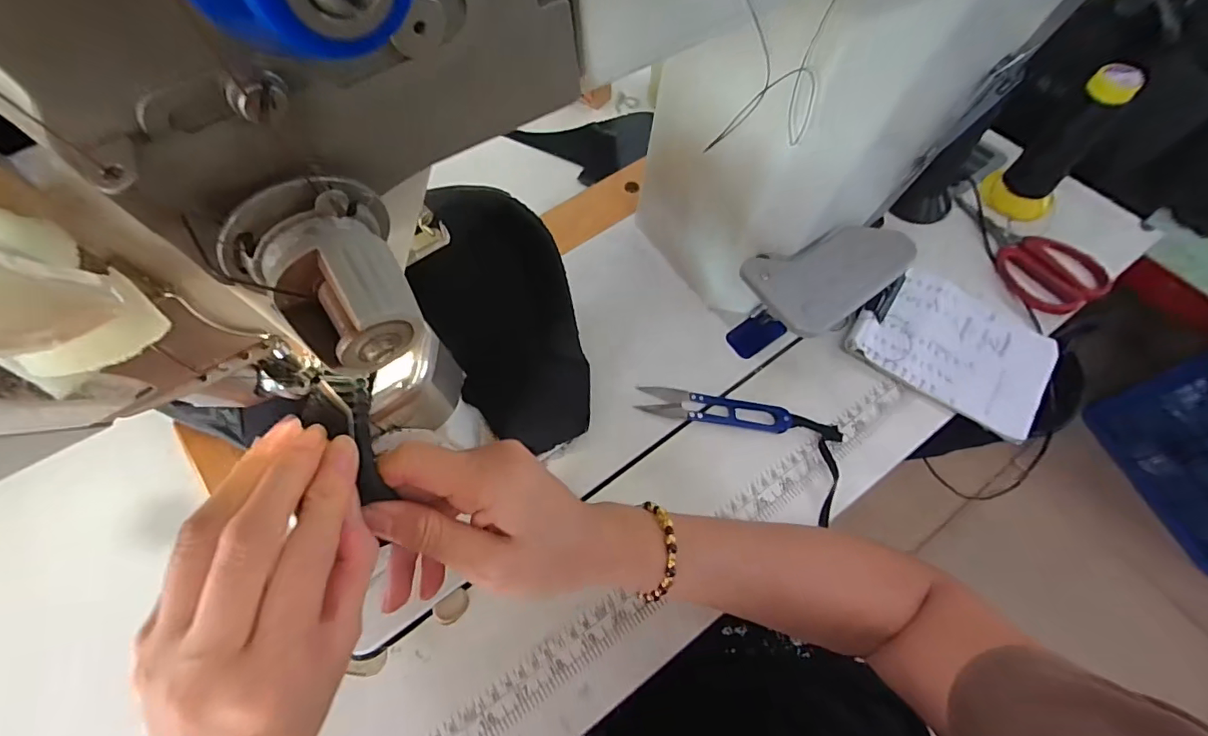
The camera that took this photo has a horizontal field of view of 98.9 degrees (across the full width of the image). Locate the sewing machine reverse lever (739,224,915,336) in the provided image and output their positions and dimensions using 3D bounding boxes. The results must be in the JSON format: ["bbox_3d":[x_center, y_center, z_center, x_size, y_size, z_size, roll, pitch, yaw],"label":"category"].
[{"bbox_3d":[0.153,-0.070,0.350,0.106,0.012,0.067,-33,66,-14],"label":"sewing machine reverse lever"}]

